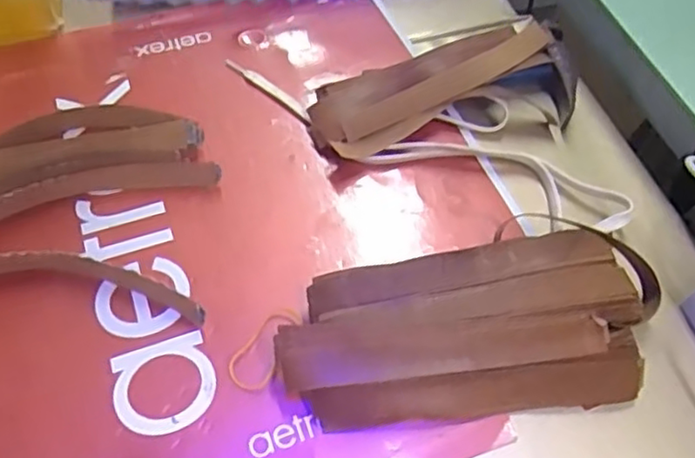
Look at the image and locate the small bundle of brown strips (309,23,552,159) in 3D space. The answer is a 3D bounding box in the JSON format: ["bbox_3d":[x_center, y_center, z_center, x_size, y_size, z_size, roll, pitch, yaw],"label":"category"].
[{"bbox_3d":[0.062,-0.111,0.479,0.197,0.039,0.068,-24,60,-16],"label":"small bundle of brown strips"}]

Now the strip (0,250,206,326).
[{"bbox_3d":[-0.171,0.030,0.384,0.177,0.017,0.034,5,57,2],"label":"strip"}]

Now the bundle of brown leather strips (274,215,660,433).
[{"bbox_3d":[0.072,0.053,0.368,0.213,0.038,0.097,-6,57,-5],"label":"bundle of brown leather strips"}]

